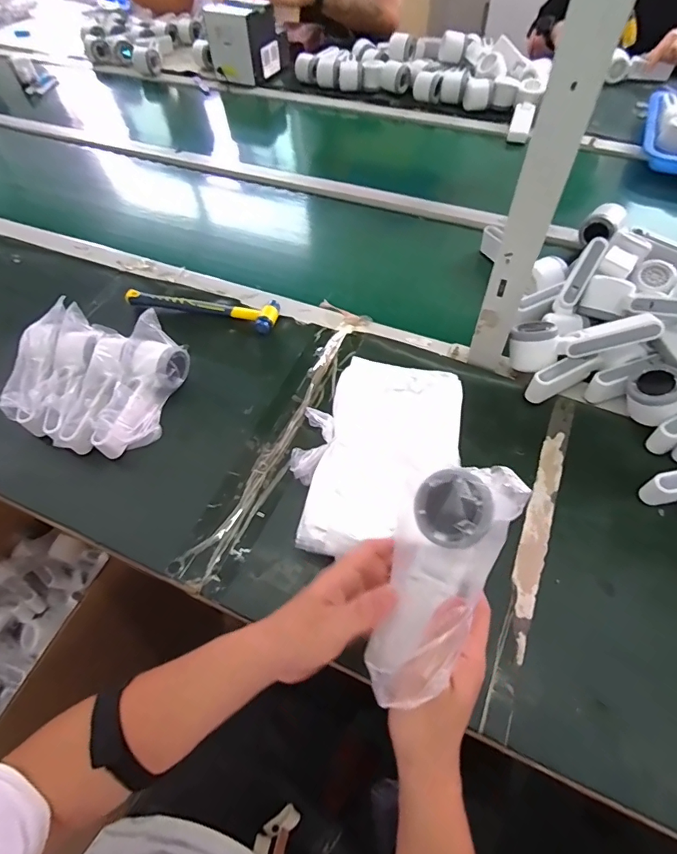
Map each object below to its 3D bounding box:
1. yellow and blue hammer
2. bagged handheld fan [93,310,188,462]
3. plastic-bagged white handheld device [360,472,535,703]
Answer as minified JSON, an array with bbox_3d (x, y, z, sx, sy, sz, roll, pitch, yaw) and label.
[{"bbox_3d":[-0.209,-0.194,0.708,0.243,0.024,0.062,15,59,12],"label":"yellow and blue hammer"},{"bbox_3d":[-0.257,-0.049,0.589,0.063,0.090,0.177,8,58,8],"label":"bagged handheld fan"},{"bbox_3d":[0.071,0.104,0.332,0.078,0.044,0.170,23,83,17],"label":"plastic-bagged white handheld device"}]

